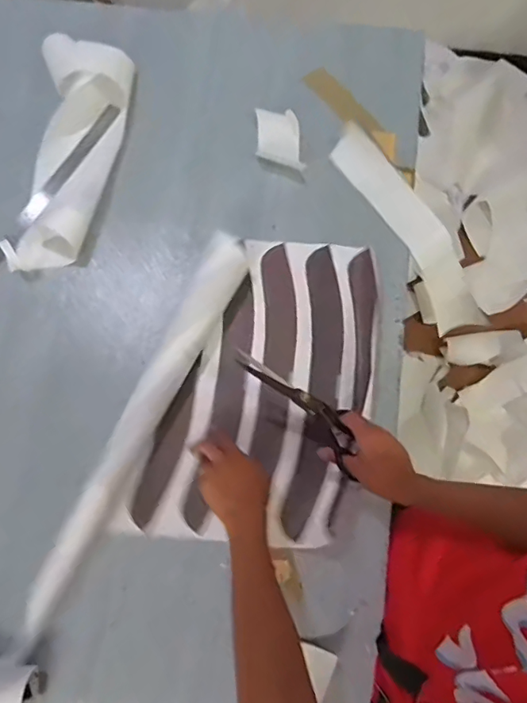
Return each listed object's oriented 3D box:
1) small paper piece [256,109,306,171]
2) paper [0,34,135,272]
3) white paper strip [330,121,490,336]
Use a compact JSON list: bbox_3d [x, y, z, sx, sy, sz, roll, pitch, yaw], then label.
[{"bbox_3d":[0.028,-0.368,0.846,0.083,0.029,0.101,3,74,3],"label":"small paper piece"},{"bbox_3d":[-0.334,-0.347,0.854,0.163,0.071,0.426,3,74,3],"label":"paper"},{"bbox_3d":[0.267,-0.195,0.852,0.077,0.096,0.419,-43,108,-10],"label":"white paper strip"}]

